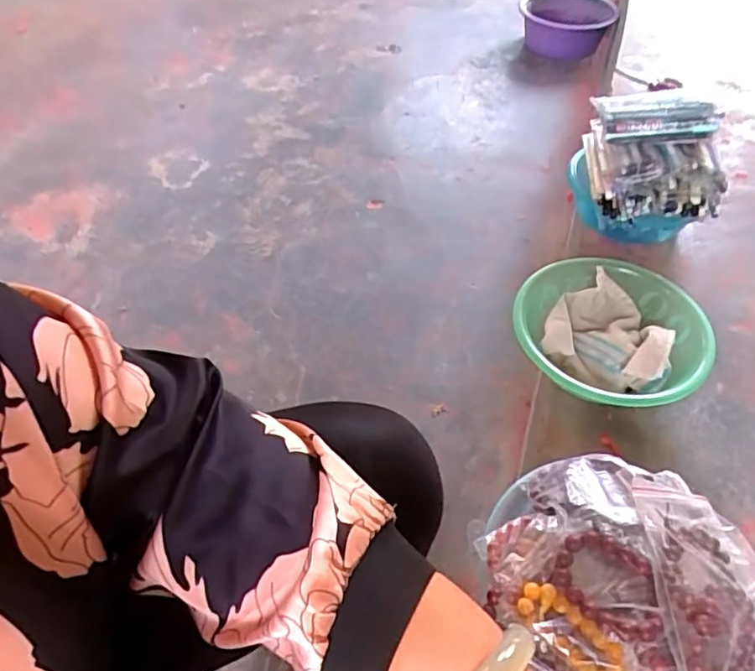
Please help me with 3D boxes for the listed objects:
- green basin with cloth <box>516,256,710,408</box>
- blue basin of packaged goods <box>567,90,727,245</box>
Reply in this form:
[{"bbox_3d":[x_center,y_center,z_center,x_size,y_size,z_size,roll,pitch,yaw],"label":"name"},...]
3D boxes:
[{"bbox_3d":[0.284,-0.001,0.724,0.209,0.086,0.211,0,50,0],"label":"green basin with cloth"},{"bbox_3d":[0.386,-0.242,0.830,0.159,0.213,0.147,-1,50,0],"label":"blue basin of packaged goods"}]

